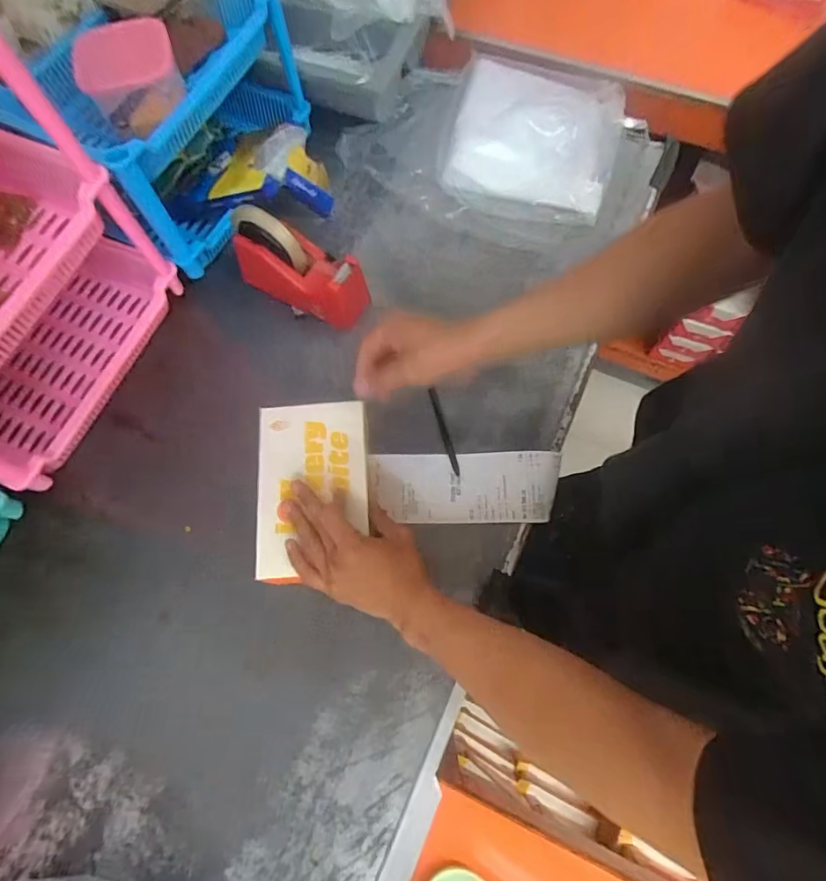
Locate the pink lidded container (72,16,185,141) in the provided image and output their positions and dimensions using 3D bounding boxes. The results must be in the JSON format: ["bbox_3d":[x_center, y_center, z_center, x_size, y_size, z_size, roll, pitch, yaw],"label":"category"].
[{"bbox_3d":[-0.287,-0.373,0.510,0.096,0.076,0.068,-27,73,-7],"label":"pink lidded container"}]

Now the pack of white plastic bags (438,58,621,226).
[{"bbox_3d":[0.166,-0.435,0.699,0.228,0.029,0.264,12,72,5],"label":"pack of white plastic bags"}]

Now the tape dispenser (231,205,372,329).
[{"bbox_3d":[-0.129,-0.205,0.586,0.172,0.101,0.068,29,75,11],"label":"tape dispenser"}]

